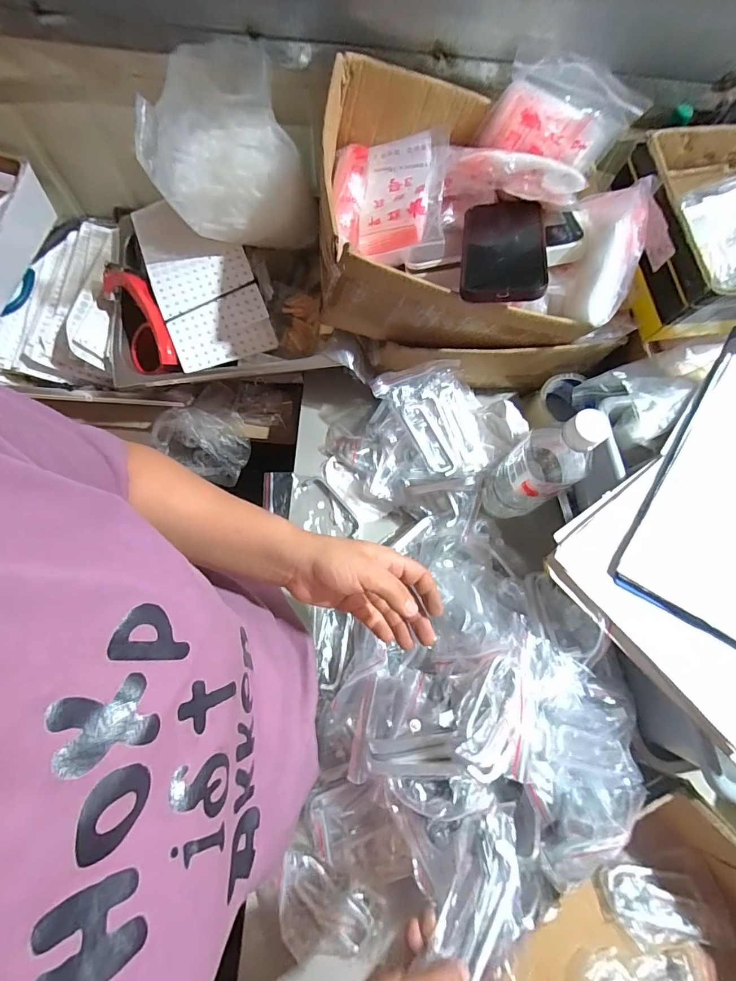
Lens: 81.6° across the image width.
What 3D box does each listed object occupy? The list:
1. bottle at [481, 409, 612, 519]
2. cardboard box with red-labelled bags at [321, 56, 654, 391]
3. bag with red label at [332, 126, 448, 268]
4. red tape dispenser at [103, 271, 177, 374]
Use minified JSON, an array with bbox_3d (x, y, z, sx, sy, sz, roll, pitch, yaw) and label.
[{"bbox_3d":[0.193,-0.024,0.482,0.070,0.226,0.068,1,72,-2],"label":"bottle"},{"bbox_3d":[0.116,-0.305,0.526,0.349,0.207,0.296,-5,73,-4],"label":"cardboard box with red-labelled bags"},{"bbox_3d":[0.035,-0.335,0.489,0.105,0.035,0.162,-2,76,20],"label":"bag with red label"},{"bbox_3d":[-0.299,-0.220,0.556,0.059,0.033,0.137,-26,95,-10],"label":"red tape dispenser"}]

